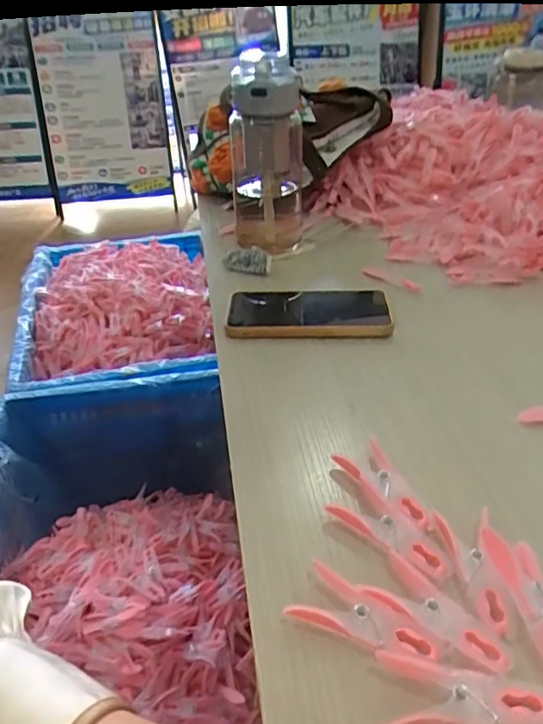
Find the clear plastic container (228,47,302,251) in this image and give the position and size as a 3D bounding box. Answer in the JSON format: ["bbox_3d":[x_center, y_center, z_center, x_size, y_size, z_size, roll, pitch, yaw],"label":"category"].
[{"bbox_3d":[-0.007,-0.229,0.652,0.083,0.210,0.100,-4,35,-2],"label":"clear plastic container"}]

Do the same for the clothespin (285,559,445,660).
[{"bbox_3d":[0.049,0.135,0.292,0.073,0.014,0.034,16,40,28],"label":"clothespin"}]

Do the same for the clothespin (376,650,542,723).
[{"bbox_3d":[0.089,0.156,0.259,0.077,0.015,0.031,1,35,9],"label":"clothespin"}]

